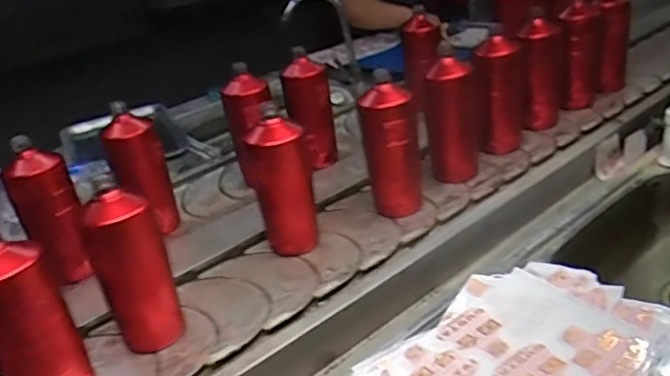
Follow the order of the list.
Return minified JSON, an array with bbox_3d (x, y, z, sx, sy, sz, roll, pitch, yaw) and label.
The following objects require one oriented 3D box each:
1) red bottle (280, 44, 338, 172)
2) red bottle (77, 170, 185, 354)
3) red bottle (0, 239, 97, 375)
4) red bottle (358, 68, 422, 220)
[{"bbox_3d":[-0.049,-0.138,1.043,0.076,0.198,0.070,-8,24,-5],"label":"red bottle"},{"bbox_3d":[-0.235,0.093,0.680,0.069,0.201,0.058,-3,24,6],"label":"red bottle"},{"bbox_3d":[-0.304,0.142,0.590,0.064,0.201,0.070,3,26,19],"label":"red bottle"},{"bbox_3d":[0.080,-0.061,0.868,0.077,0.193,0.079,-10,25,5],"label":"red bottle"}]

